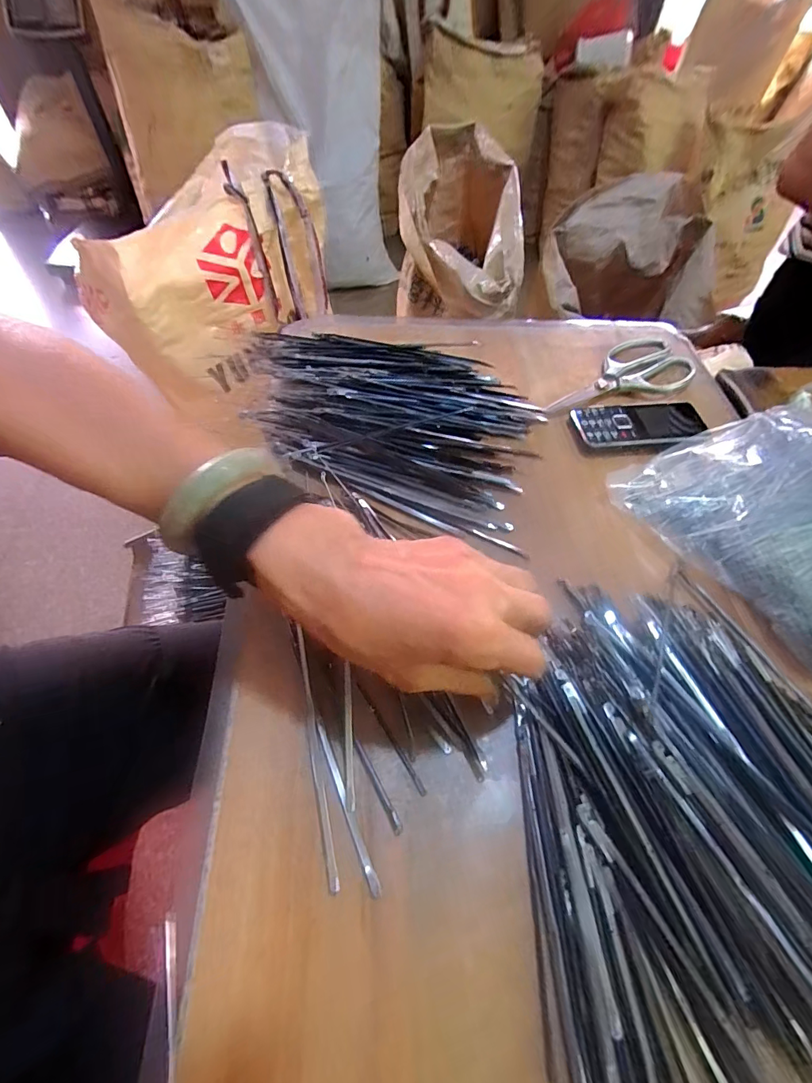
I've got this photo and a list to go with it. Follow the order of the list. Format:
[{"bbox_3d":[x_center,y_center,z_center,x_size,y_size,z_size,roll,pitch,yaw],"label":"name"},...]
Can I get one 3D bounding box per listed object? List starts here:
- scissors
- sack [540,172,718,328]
[{"bbox_3d":[0.220,-0.176,0.474,0.182,0.020,0.078,-15,59,-13],"label":"scissors"},{"bbox_3d":[0.374,-0.467,0.755,0.315,0.169,0.225,-3,57,-5],"label":"sack"}]

